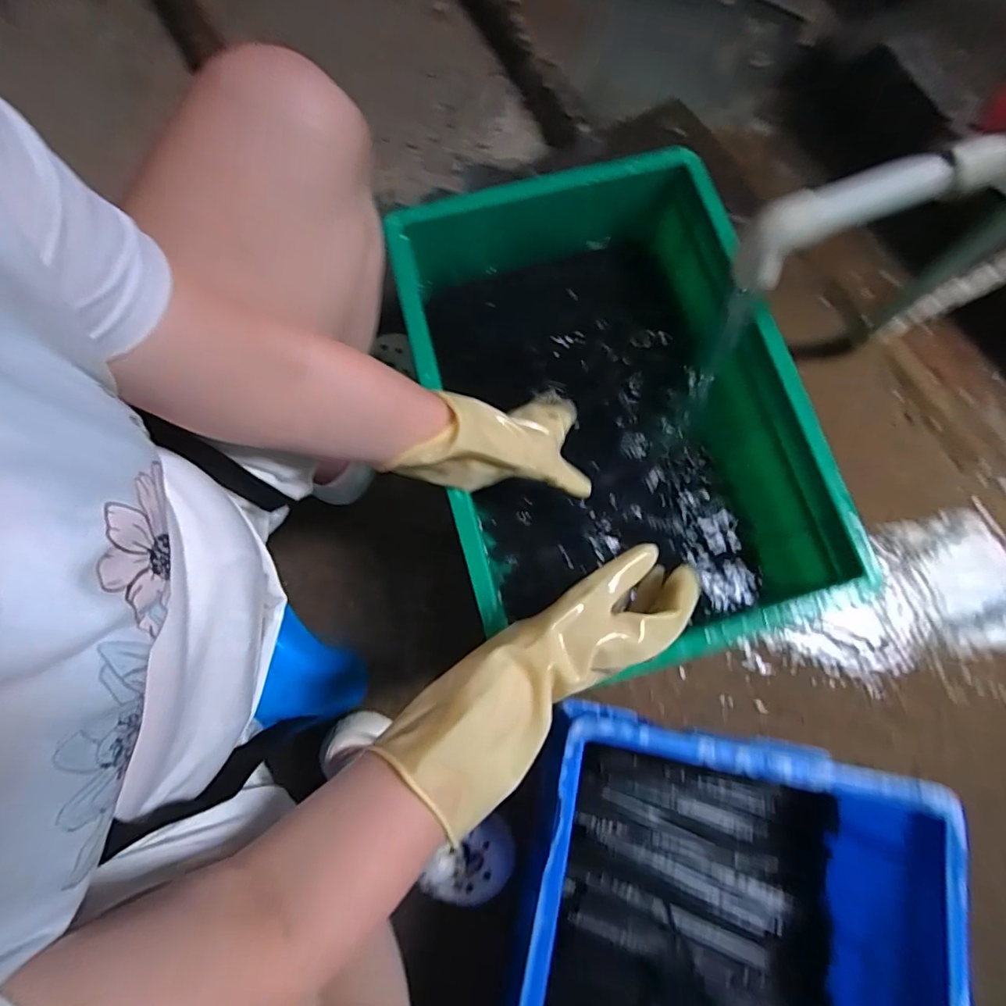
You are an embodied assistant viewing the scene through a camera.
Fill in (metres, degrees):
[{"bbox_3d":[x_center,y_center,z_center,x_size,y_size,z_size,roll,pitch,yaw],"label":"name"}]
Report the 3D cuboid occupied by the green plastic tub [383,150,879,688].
[{"bbox_3d":[0.119,-0.092,0.605,0.352,0.174,0.524,-18,76,-5],"label":"green plastic tub"}]

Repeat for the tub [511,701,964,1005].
[{"bbox_3d":[0.191,0.463,0.491,0.352,0.156,0.466,12,75,3],"label":"tub"}]

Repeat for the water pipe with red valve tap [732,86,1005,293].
[{"bbox_3d":[0.308,-0.229,0.348,0.288,0.095,0.034,-19,75,13],"label":"water pipe with red valve tap"}]

